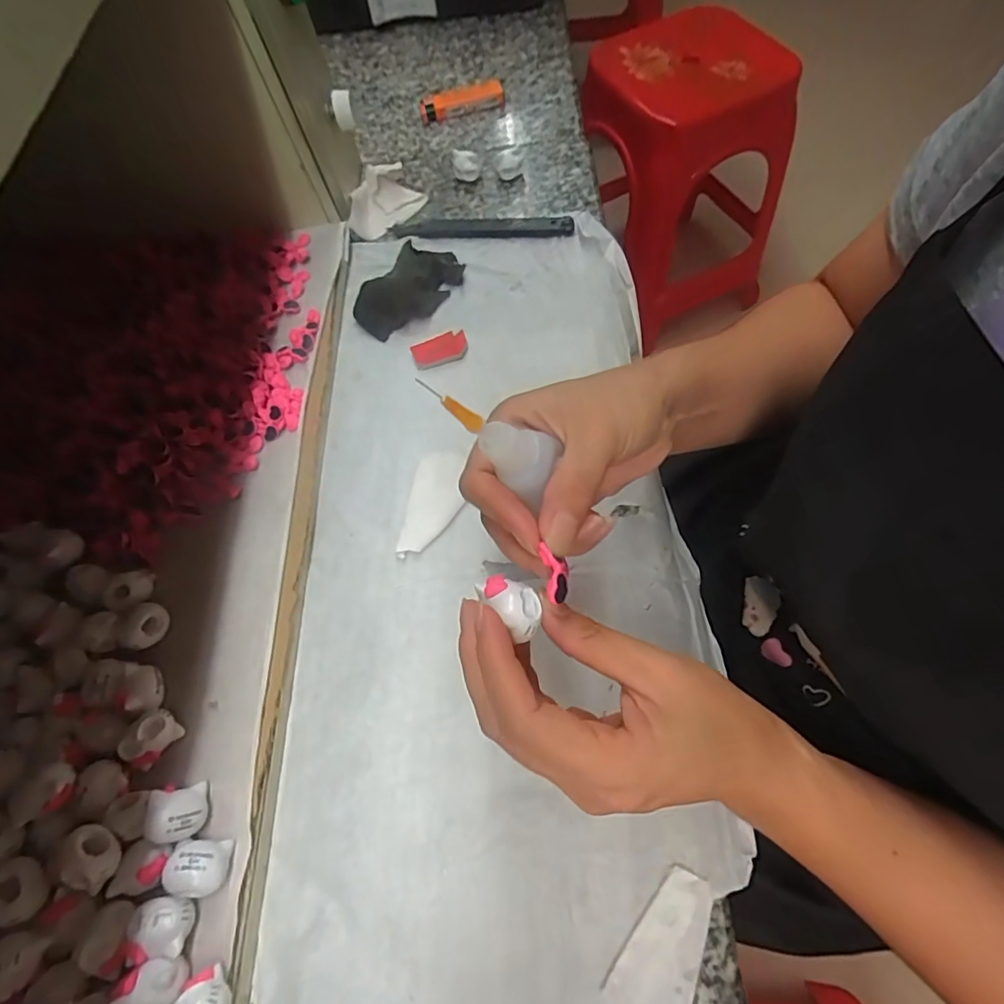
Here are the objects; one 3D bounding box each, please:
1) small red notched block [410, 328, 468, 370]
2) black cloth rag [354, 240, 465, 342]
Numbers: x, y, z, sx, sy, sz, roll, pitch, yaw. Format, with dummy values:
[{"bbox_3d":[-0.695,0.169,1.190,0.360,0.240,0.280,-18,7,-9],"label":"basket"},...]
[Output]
[{"bbox_3d":[-0.044,-0.108,0.377,0.039,0.010,0.023,-16,65,-2],"label":"small red notched block"},{"bbox_3d":[-0.068,-0.161,0.386,0.043,0.017,0.086,38,74,20],"label":"black cloth rag"}]

